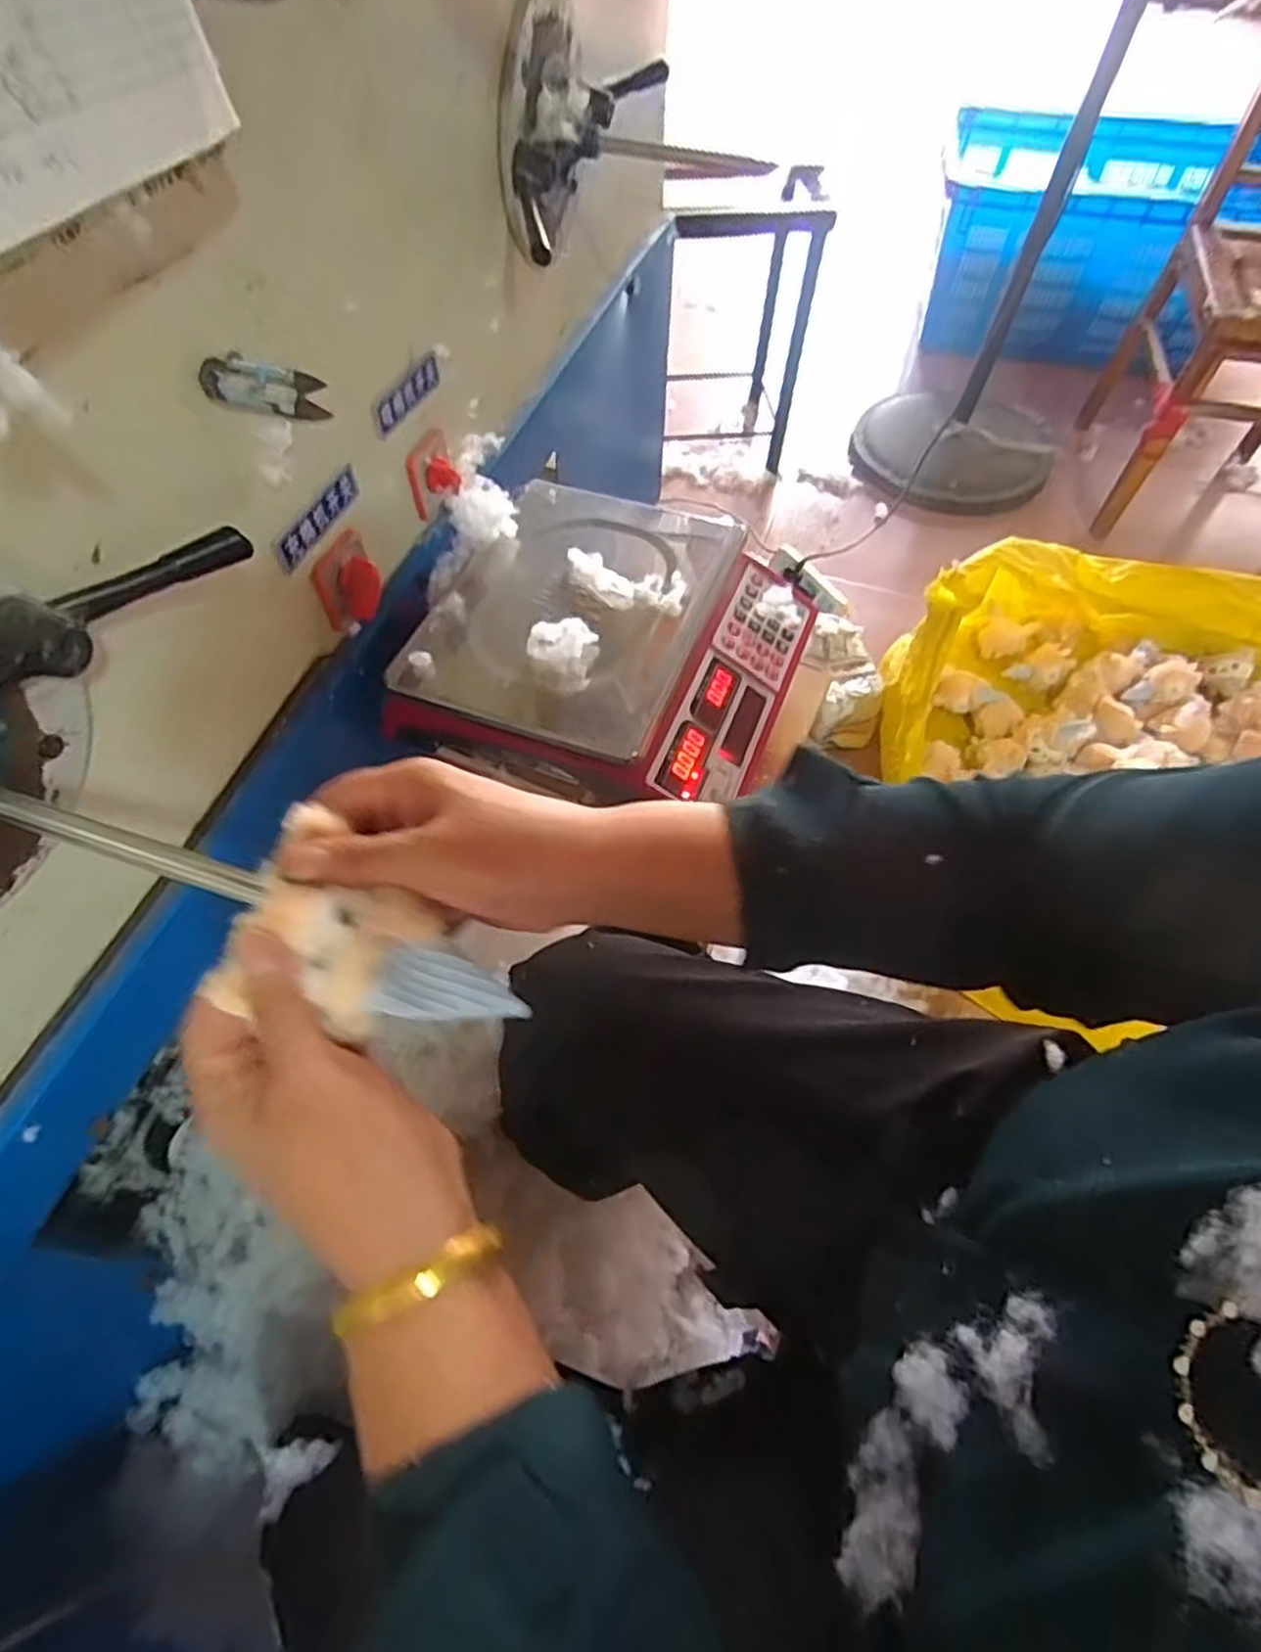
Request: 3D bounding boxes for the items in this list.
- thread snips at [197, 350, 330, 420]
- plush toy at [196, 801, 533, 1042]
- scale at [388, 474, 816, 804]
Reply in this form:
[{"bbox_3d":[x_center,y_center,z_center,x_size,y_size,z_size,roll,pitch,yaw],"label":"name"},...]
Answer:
[{"bbox_3d":[-0.230,-0.279,0.489,0.007,0.028,0.113,16,25,9],"label":"thread snips"},{"bbox_3d":[-0.091,0.044,0.300,0.106,0.050,0.071,16,76,-6],"label":"plush toy"},{"bbox_3d":[-0.014,-0.171,0.692,0.310,0.080,0.309,20,60,12],"label":"scale"}]

